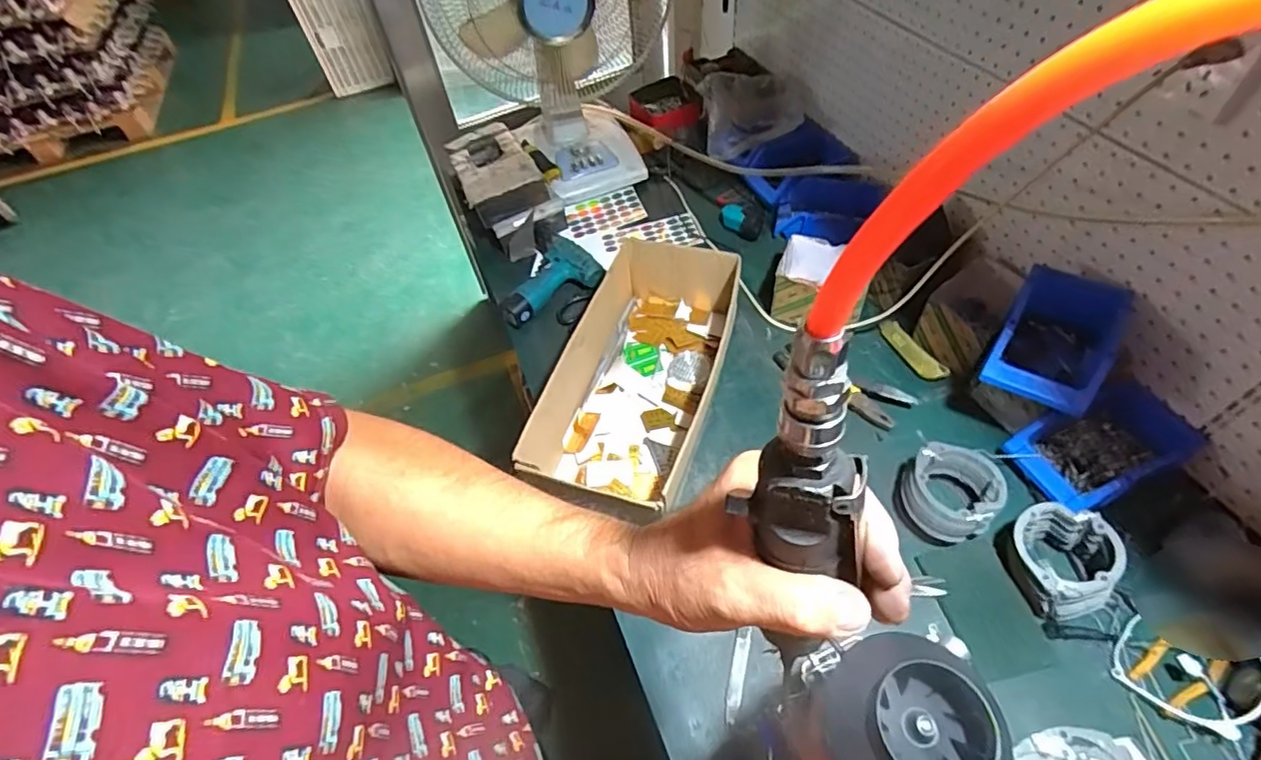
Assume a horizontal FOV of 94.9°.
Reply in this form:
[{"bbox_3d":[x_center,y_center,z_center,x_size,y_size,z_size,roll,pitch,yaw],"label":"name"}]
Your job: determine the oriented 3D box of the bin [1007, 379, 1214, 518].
[{"bbox_3d":[0.590,0.089,0.736,0.199,0.068,0.126,-24,54,-12],"label":"bin"}]

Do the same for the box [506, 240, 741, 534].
[{"bbox_3d":[0.020,-0.024,0.844,0.198,0.153,0.389,15,56,17],"label":"box"}]

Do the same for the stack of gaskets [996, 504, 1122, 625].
[{"bbox_3d":[0.491,0.206,0.662,0.100,0.083,0.109,-15,53,-5],"label":"stack of gaskets"}]

